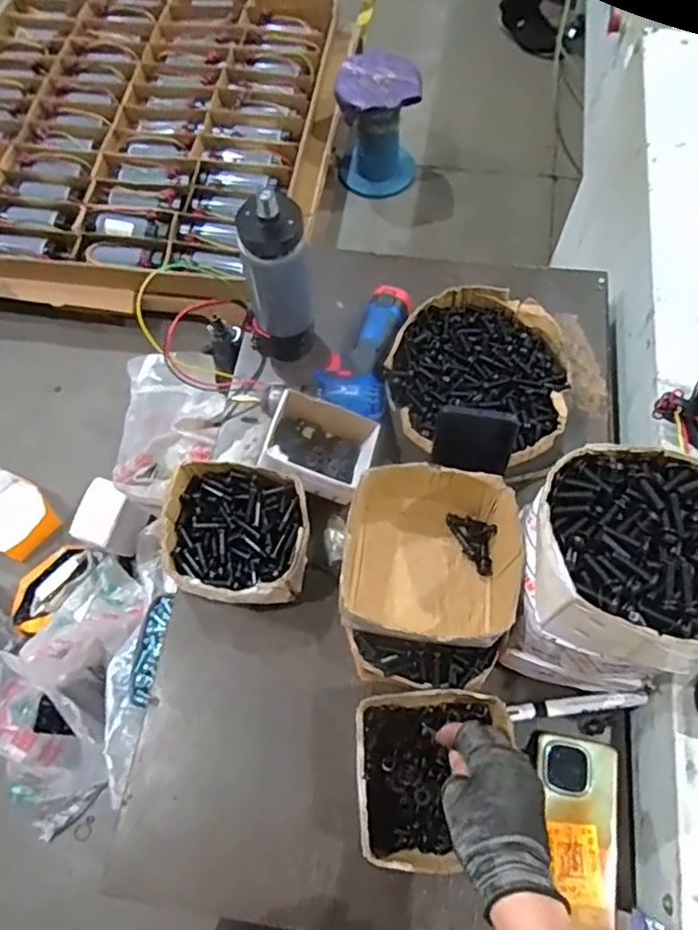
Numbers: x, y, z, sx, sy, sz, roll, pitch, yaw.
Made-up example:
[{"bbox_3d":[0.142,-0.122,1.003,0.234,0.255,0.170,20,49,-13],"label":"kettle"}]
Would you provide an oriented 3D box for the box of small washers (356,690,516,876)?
[{"bbox_3d":[0.078,0.283,0.560,0.137,0.072,0.134,-3,66,0],"label":"box of small washers"}]

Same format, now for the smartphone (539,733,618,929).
[{"bbox_3d":[0.214,0.342,0.569,0.071,0.009,0.160,7,66,5],"label":"smartphone"}]

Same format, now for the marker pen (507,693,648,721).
[{"bbox_3d":[0.230,0.242,0.618,0.139,0.013,0.015,-6,66,-1],"label":"marker pen"}]

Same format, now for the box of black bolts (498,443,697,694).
[{"bbox_3d":[0.224,0.096,0.517,0.173,0.196,0.150,14,67,8],"label":"box of black bolts"}]

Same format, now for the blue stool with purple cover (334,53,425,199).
[{"bbox_3d":[0.084,-0.948,1.709,0.220,0.306,0.238,6,66,4],"label":"blue stool with purple cover"}]

